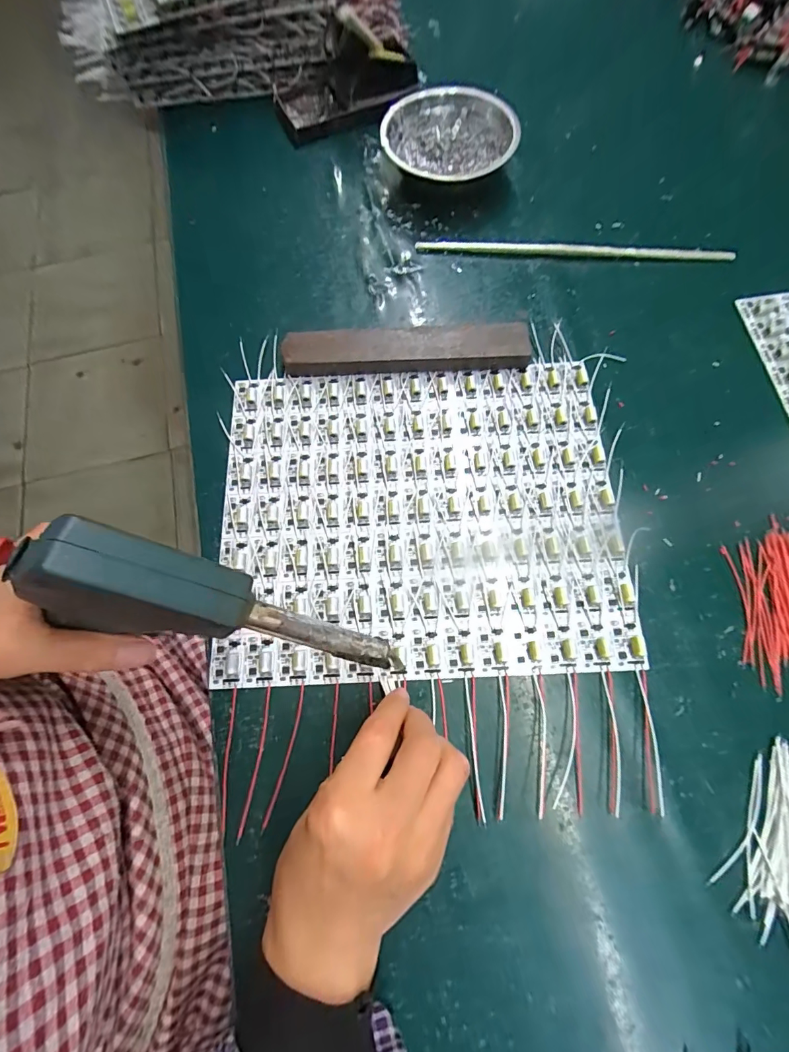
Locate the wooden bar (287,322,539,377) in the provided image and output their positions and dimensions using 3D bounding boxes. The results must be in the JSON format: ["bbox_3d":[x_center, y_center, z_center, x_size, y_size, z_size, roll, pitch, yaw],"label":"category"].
[{"bbox_3d":[0.009,-0.147,0.353,0.198,0.019,0.037,-2,72,2],"label":"wooden bar"}]

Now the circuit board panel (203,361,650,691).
[{"bbox_3d":[0.015,-0.012,0.317,0.287,0.008,0.236,-2,72,2],"label":"circuit board panel"}]

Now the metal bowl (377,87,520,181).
[{"bbox_3d":[0.052,-0.375,0.420,0.123,0.047,0.123,-1,72,2],"label":"metal bowl"}]

